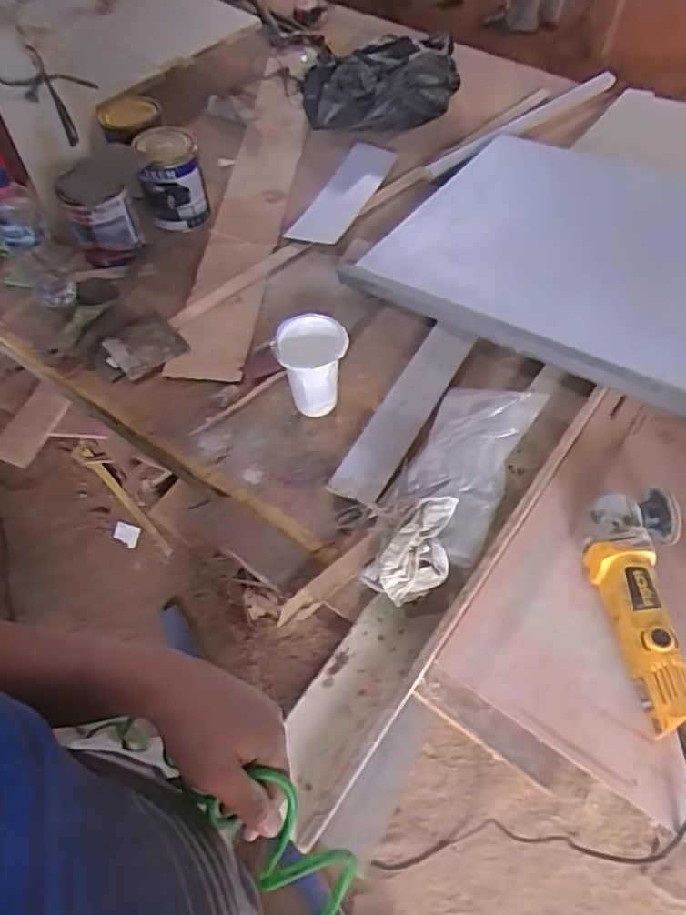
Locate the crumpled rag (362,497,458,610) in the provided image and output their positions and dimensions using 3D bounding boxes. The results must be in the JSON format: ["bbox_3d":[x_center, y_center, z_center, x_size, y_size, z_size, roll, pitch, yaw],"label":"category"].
[{"bbox_3d":[0.083,0.107,0.712,0.116,0.081,0.084,-39,67,-20],"label":"crumpled rag"}]

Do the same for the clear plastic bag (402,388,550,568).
[{"bbox_3d":[0.157,0.006,0.800,0.124,0.045,0.267,24,62,14],"label":"clear plastic bag"}]

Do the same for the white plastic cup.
[{"bbox_3d":[-0.042,-0.117,0.828,0.090,0.120,0.085,0,59,0],"label":"white plastic cup"}]

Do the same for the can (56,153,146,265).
[{"bbox_3d":[-0.386,-0.404,1.016,0.111,0.142,0.137,-11,60,-6],"label":"can"}]

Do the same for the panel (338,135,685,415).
[{"bbox_3d":[0.368,-0.346,0.983,0.545,0.059,0.497,28,66,25],"label":"panel"}]

